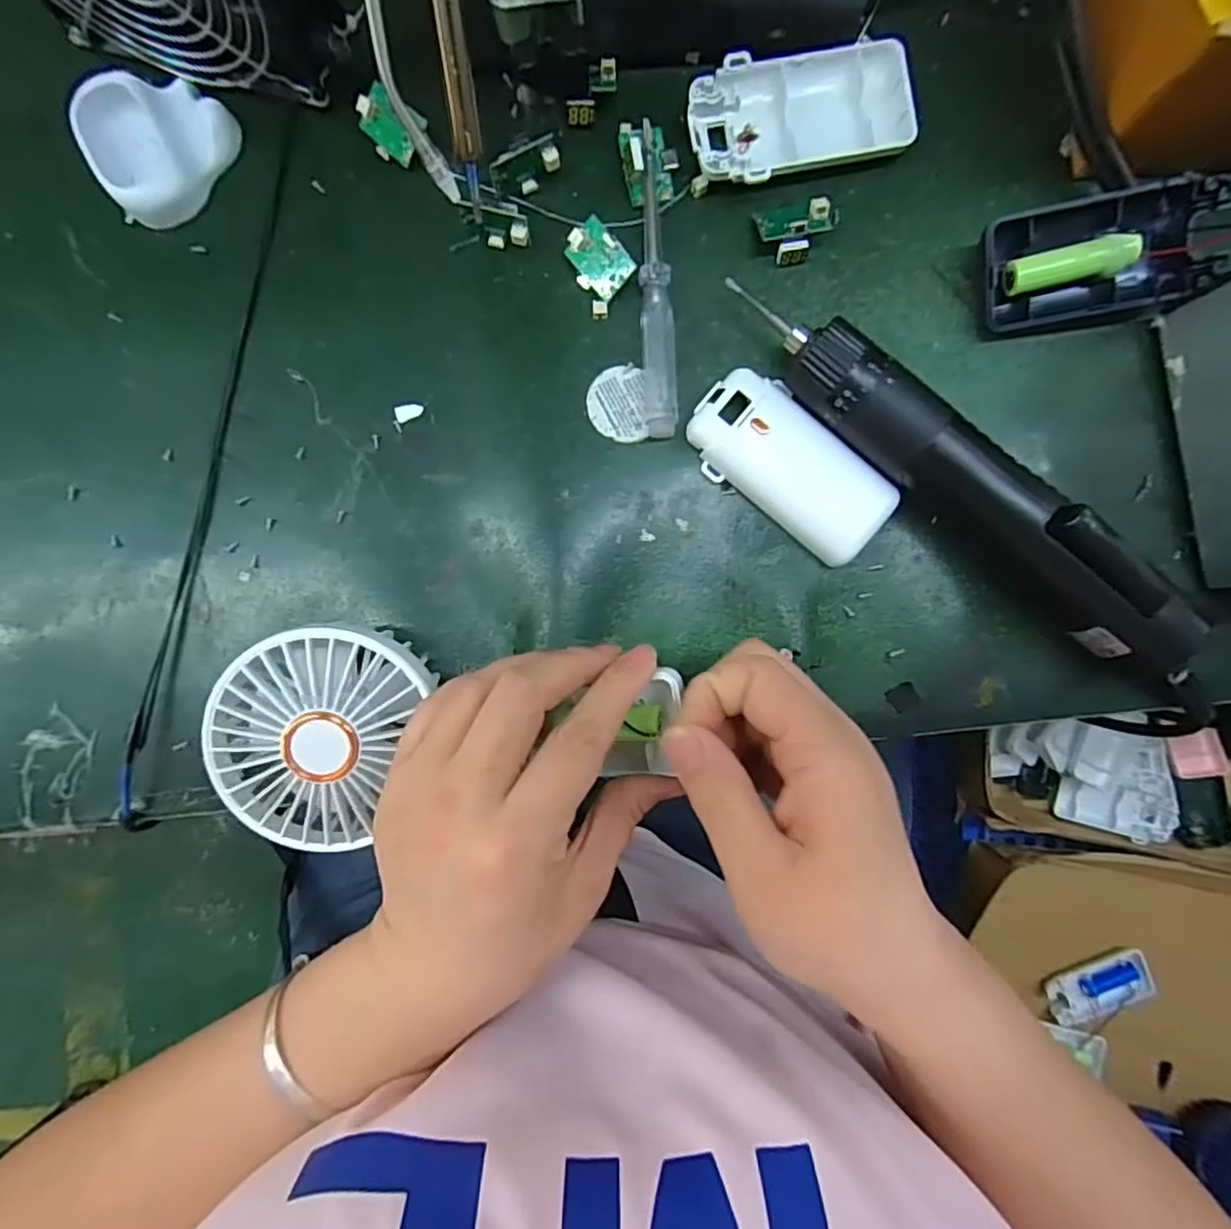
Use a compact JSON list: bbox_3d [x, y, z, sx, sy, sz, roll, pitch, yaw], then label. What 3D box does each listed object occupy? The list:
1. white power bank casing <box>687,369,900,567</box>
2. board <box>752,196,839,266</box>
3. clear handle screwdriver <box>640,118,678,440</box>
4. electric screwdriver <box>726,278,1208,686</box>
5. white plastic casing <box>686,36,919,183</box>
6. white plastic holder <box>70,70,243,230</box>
[{"bbox_3d":[0.076,-0.065,0.278,0.092,0.016,0.044,43,90,1],"label":"white power bank casing"},{"bbox_3d":[0.081,-0.169,0.279,0.037,0.016,0.024,-5,89,0],"label":"board"},{"bbox_3d":[0.018,-0.146,0.280,0.014,0.011,0.134,-3,89,0],"label":"clear handle screwdriver"},{"bbox_3d":[0.142,-0.058,0.262,0.226,0.045,0.033,43,90,1],"label":"electric screwdriver"},{"bbox_3d":[0.080,-0.216,0.278,0.094,0.017,0.050,-14,89,0],"label":"white plastic casing"},{"bbox_3d":[-0.206,-0.209,0.282,0.056,0.017,0.061,0,89,0],"label":"white plastic holder"}]

